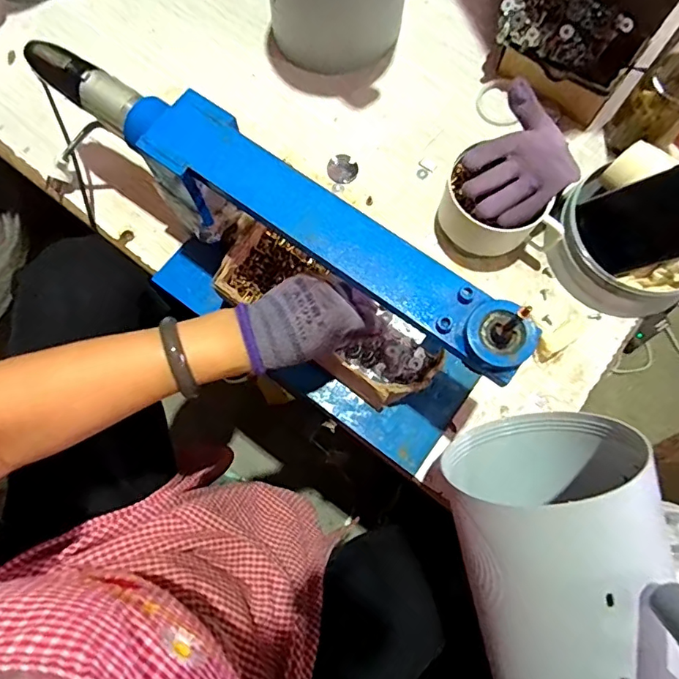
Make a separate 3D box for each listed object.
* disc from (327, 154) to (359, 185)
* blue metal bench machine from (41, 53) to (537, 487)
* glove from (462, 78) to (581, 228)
[{"bbox_3d":[0.004,-0.205,0.597,0.035,0.004,0.040,15,77,4],"label":"disc"},{"bbox_3d":[-0.087,-0.080,0.462,0.496,0.178,0.129,36,79,9],"label":"blue metal bench machine"},{"bbox_3d":[0.186,-0.179,0.511,0.104,0.048,0.128,36,79,9],"label":"glove"}]

